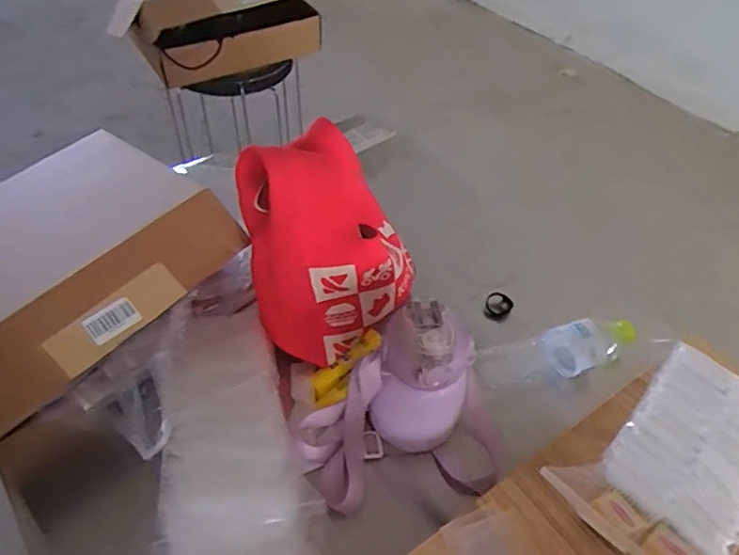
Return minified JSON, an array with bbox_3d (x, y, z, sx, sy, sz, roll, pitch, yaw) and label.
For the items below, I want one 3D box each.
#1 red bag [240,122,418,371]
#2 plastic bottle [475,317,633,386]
[{"bbox_3d":[-0.053,-0.038,0.627,0.170,0.227,0.153,-23,54,-22],"label":"red bag"},{"bbox_3d":[0.236,0.102,0.690,0.239,0.063,0.062,-16,51,-16],"label":"plastic bottle"}]

